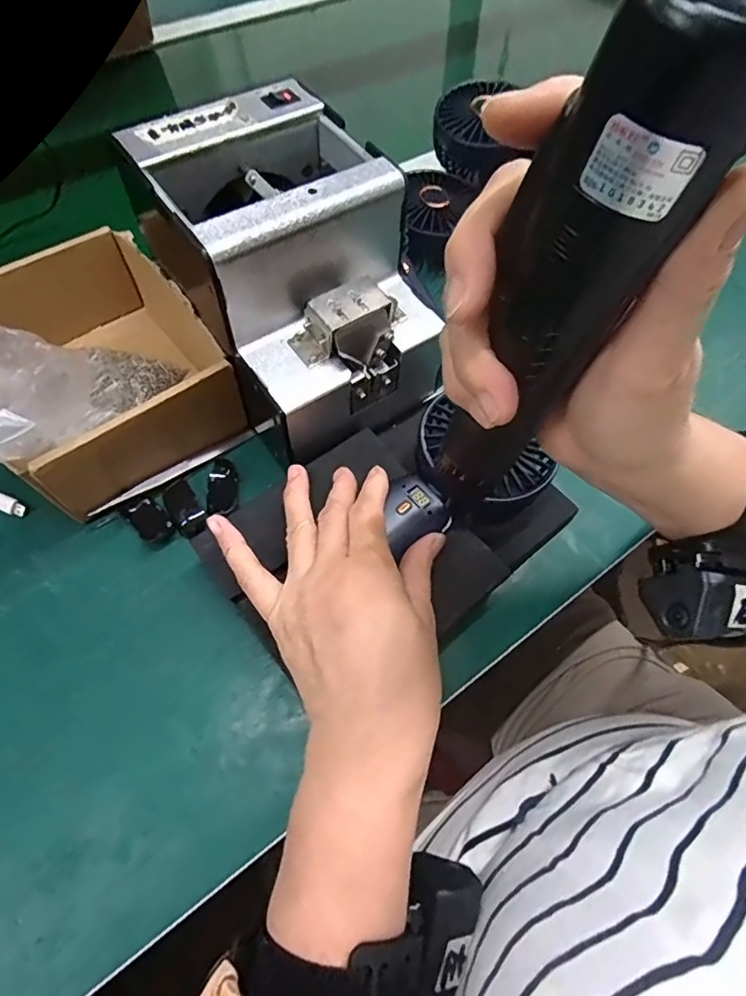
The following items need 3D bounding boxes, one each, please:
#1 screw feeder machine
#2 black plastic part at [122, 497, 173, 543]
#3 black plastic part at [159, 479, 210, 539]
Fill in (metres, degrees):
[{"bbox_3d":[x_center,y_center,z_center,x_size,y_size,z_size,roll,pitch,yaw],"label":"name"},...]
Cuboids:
[{"bbox_3d":[-0.046,-0.141,0.338,0.129,0.135,0.181,-27,66,-16],"label":"screw feeder machine"},{"bbox_3d":[-0.147,0.014,0.343,0.032,0.008,0.020,41,68,18],"label":"black plastic part"},{"bbox_3d":[-0.125,0.007,0.348,0.021,0.008,0.036,-33,67,-18],"label":"black plastic part"}]

